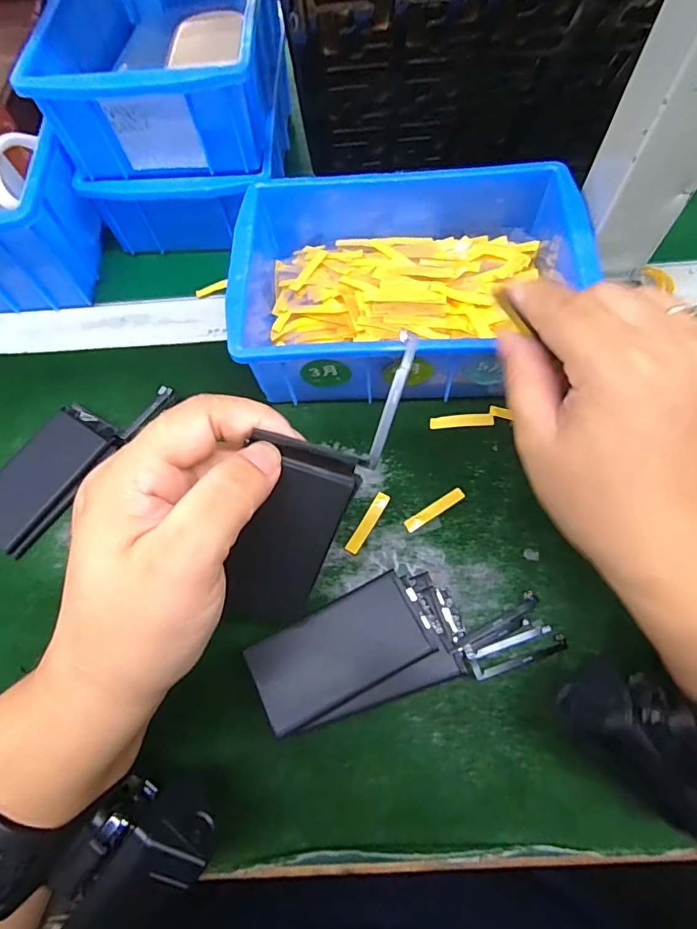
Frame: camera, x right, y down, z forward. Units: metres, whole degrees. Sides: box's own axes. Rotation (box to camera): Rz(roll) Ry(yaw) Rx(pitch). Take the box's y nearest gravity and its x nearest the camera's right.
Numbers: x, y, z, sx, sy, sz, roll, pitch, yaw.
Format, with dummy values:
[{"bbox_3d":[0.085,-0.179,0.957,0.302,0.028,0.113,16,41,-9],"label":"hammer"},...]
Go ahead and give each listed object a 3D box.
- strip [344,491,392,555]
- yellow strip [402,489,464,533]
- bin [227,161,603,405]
[{"bbox_3d":[0.011,0.033,0.278,0.008,0.004,0.039,29,71,13],"label":"strip"},{"bbox_3d":[0.050,0.026,0.279,0.039,0.004,0.008,-31,70,-11],"label":"yellow strip"},{"bbox_3d":[0.033,-0.108,0.305,0.195,0.074,0.128,-3,67,0],"label":"bin"}]

